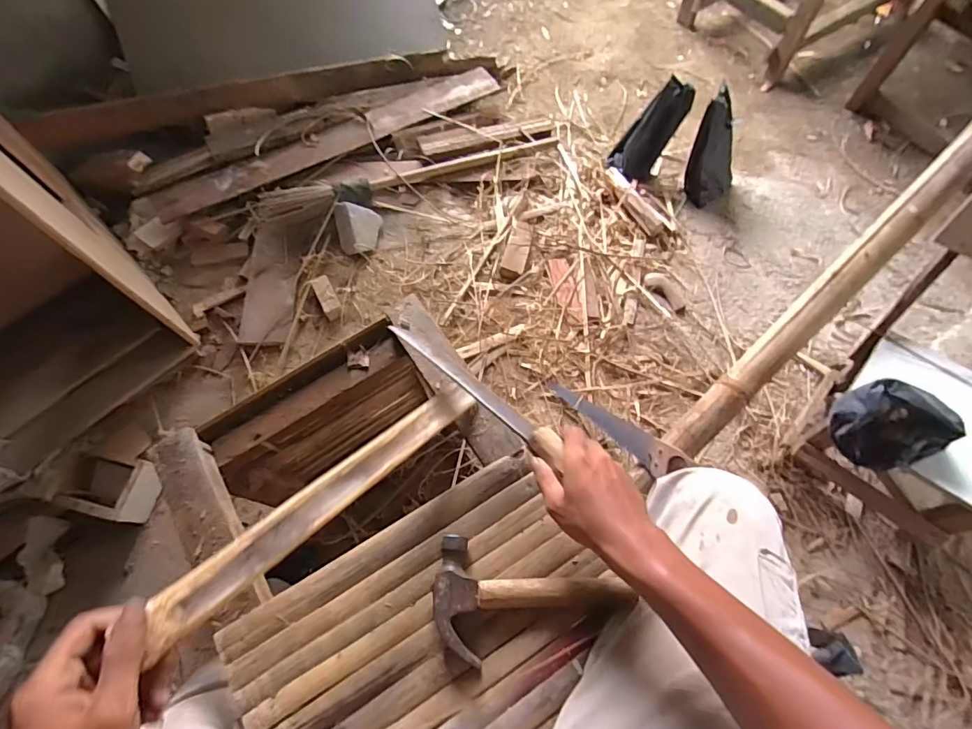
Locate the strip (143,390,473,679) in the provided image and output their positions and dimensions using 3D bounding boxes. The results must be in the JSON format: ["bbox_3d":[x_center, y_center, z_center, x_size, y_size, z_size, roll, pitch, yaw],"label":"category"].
[{"bbox_3d":[-0.131,0.112,0.477,0.039,0.007,0.380,54,40,-1],"label":"strip"}]

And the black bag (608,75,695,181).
[{"bbox_3d":[0.463,-0.664,1.369,0.059,0.271,0.135,-17,60,-45],"label":"black bag"}]

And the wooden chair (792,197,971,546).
[{"bbox_3d":[0.899,0.023,0.887,0.383,0.542,0.434,32,69,14],"label":"wooden chair"}]

